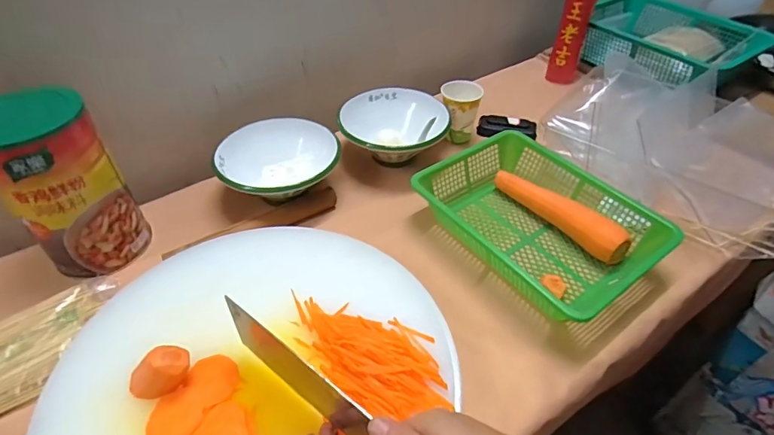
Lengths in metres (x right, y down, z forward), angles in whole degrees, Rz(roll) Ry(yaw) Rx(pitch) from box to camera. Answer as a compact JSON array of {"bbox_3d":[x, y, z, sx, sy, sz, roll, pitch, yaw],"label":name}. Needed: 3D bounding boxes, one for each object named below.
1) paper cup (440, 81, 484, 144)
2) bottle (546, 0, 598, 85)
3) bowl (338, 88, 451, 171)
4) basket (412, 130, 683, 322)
[{"bbox_3d":[0.130,-0.186,0.817,0.071,0.095,0.067,6,44,6],"label":"paper cup"},{"bbox_3d":[0.383,-0.390,0.937,0.057,0.217,0.050,11,45,12],"label":"bottle"},{"bbox_3d":[0.011,-0.145,0.780,0.171,0.083,0.164,0,44,0],"label":"bowl"},{"bbox_3d":[0.206,0.008,0.643,0.219,0.077,0.300,-27,50,-25],"label":"basket"}]

